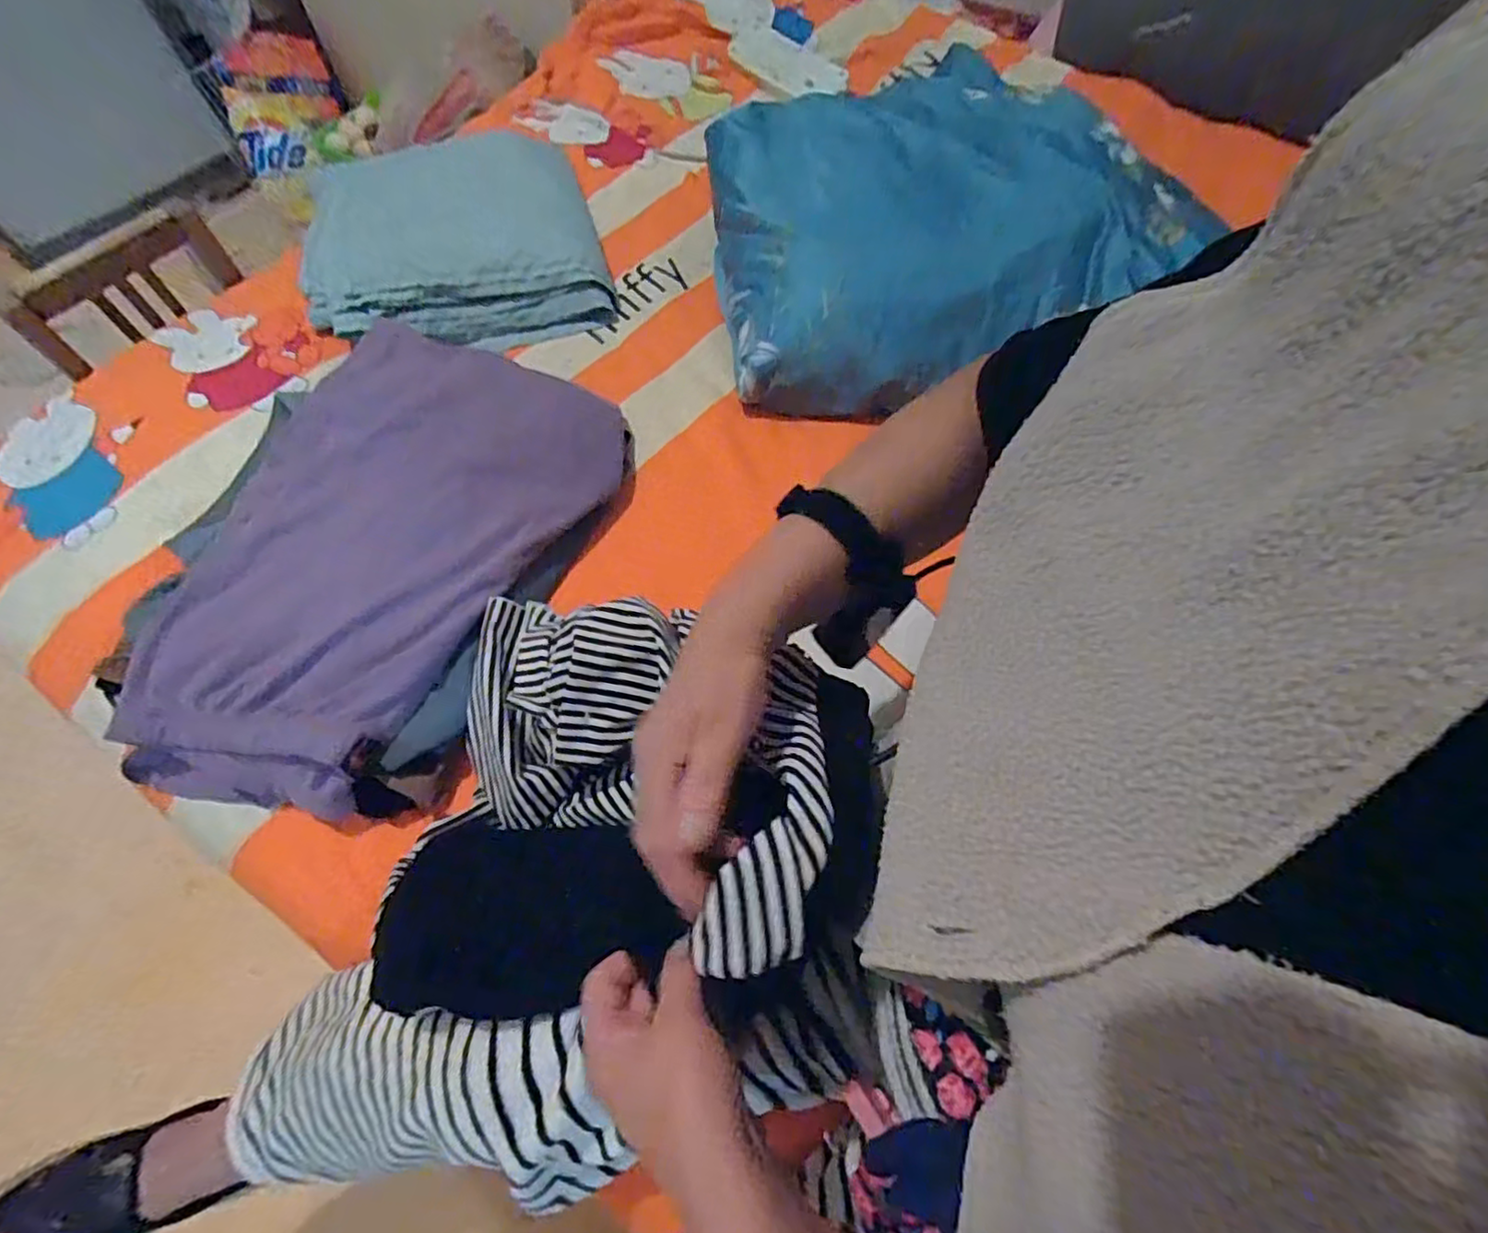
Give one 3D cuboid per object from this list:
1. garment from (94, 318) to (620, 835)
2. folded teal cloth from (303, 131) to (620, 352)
[{"bbox_3d":[-0.323,-0.060,0.594,0.313,0.073,0.465,15,63,8],"label":"garment"},{"bbox_3d":[-0.342,-0.483,0.782,0.337,0.109,0.317,-7,62,-4],"label":"folded teal cloth"}]

